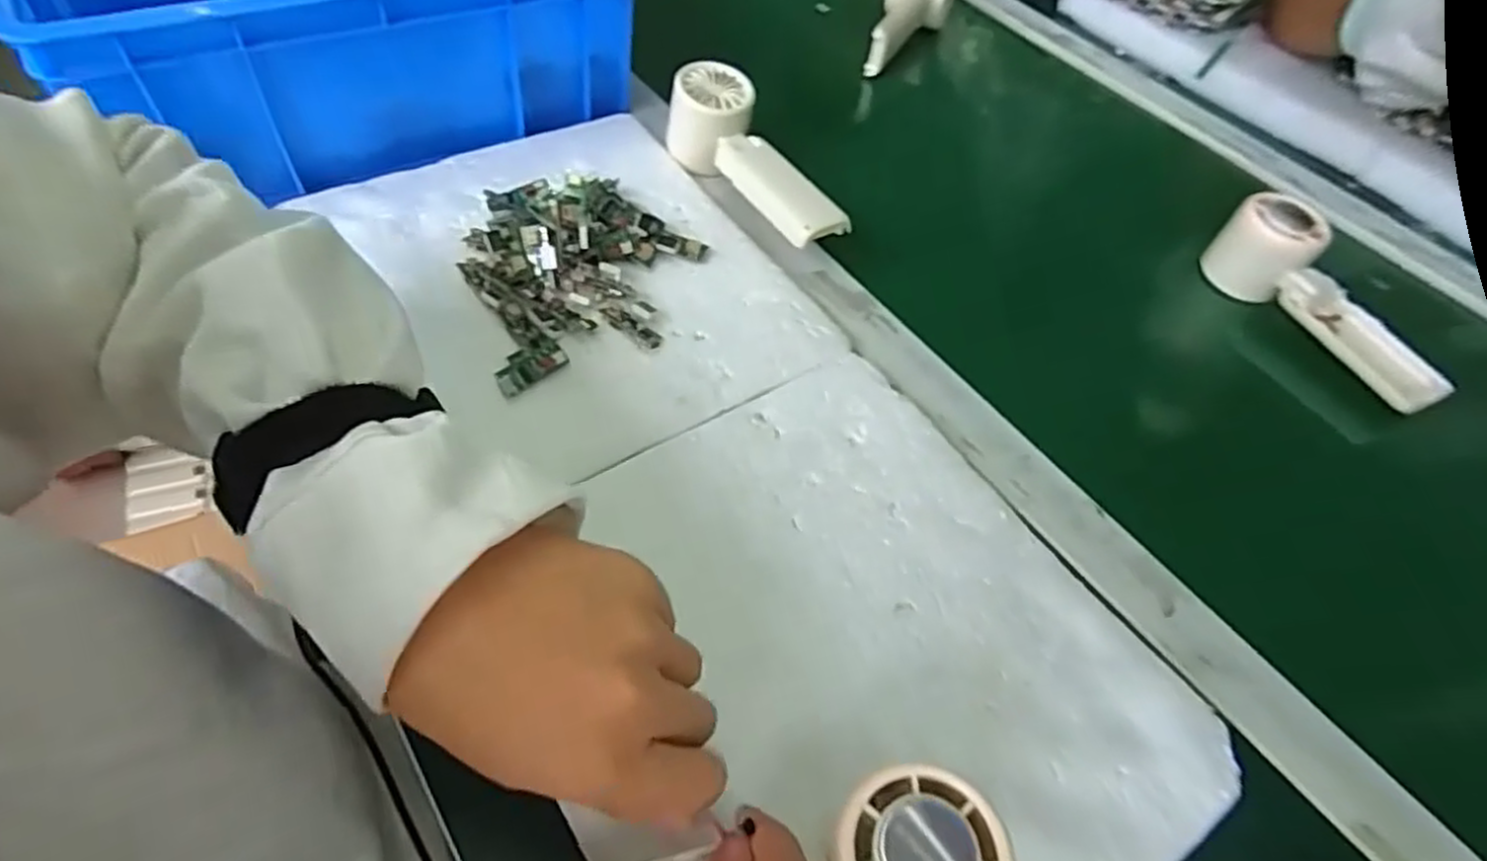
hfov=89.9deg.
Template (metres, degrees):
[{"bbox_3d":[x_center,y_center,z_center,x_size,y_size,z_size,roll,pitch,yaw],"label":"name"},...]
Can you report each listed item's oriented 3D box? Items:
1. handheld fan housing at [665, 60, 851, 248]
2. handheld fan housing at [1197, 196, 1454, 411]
[{"bbox_3d":[0.010,-0.181,0.498,0.056,0.051,0.156,-30,62,-24],"label":"handheld fan housing"},{"bbox_3d":[0.387,-0.084,0.489,0.048,0.056,0.161,-19,58,-20],"label":"handheld fan housing"}]

